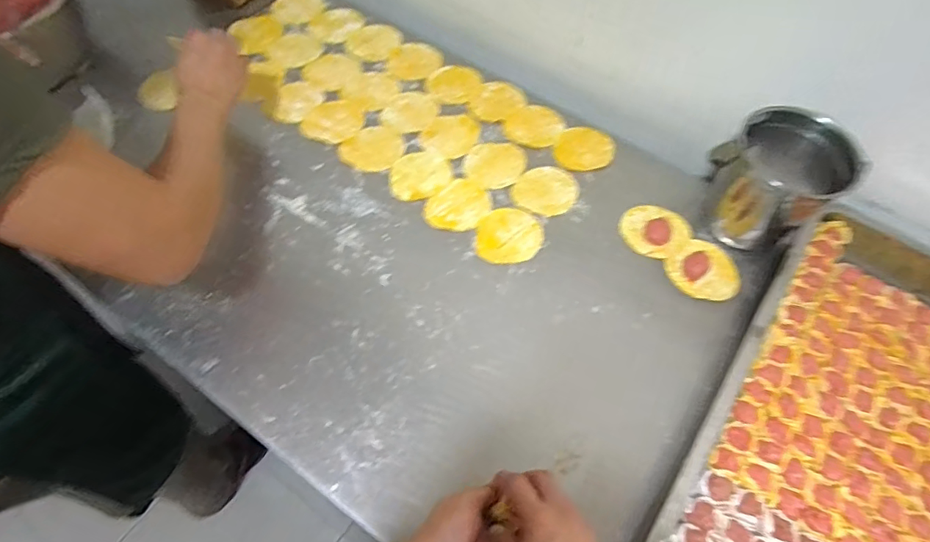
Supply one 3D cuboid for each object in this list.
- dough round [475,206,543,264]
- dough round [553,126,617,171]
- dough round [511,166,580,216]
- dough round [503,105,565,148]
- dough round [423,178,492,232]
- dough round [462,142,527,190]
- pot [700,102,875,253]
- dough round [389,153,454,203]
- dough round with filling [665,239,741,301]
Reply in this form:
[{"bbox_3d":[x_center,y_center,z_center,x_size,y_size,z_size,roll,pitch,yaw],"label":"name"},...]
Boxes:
[{"bbox_3d":[0.057,-0.048,0.660,0.084,0.004,0.083,1,60,-2],"label":"dough round"},{"bbox_3d":[0.171,-0.177,0.738,0.086,0.004,0.076,-2,60,-4],"label":"dough round"},{"bbox_3d":[0.110,-0.109,0.697,0.080,0.006,0.086,1,60,-2],"label":"dough round"},{"bbox_3d":[0.103,-0.213,0.753,0.078,0.004,0.086,27,62,12],"label":"dough round"},{"bbox_3d":[-0.009,-0.084,0.683,0.088,0.004,0.071,-40,69,-22],"label":"dough round"},{"bbox_3d":[0.042,-0.151,0.721,0.075,0.004,0.093,40,66,18],"label":"dough round"},{"bbox_3d":[0.375,-0.109,0.634,0.104,0.136,0.131,-31,66,-19],"label":"pot"},{"bbox_3d":[-0.060,-0.130,0.699,0.082,0.009,0.080,1,60,-2],"label":"dough round"},{"bbox_3d":[0.300,0.001,0.645,0.080,0.009,0.081,1,60,-2],"label":"dough round with filling"}]

